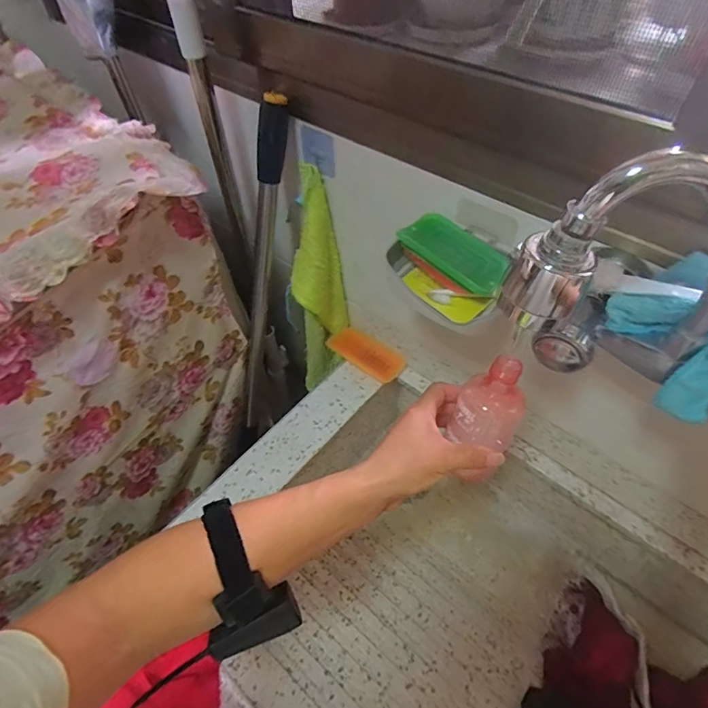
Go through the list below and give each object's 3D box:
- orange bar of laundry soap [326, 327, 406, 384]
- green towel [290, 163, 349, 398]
[{"bbox_3d":[0.021,-0.002,0.727,0.126,0.032,0.052,27,58,21],"label":"orange bar of laundry soap"},{"bbox_3d":[-0.057,-0.090,0.721,0.083,0.406,0.074,-7,53,-3],"label":"green towel"}]

